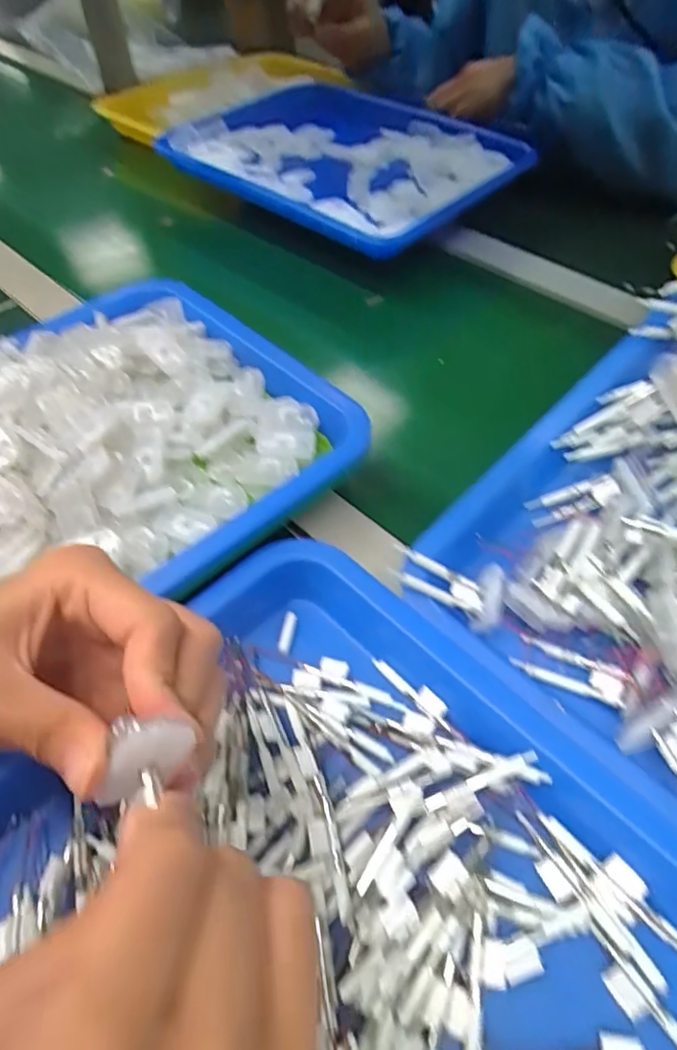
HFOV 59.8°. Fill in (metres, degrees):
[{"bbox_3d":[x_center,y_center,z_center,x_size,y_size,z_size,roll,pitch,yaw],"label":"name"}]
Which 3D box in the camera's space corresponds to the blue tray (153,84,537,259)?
[{"bbox_3d":[0.010,-0.395,0.633,0.341,0.034,0.287,35,61,25],"label":"blue tray"}]

